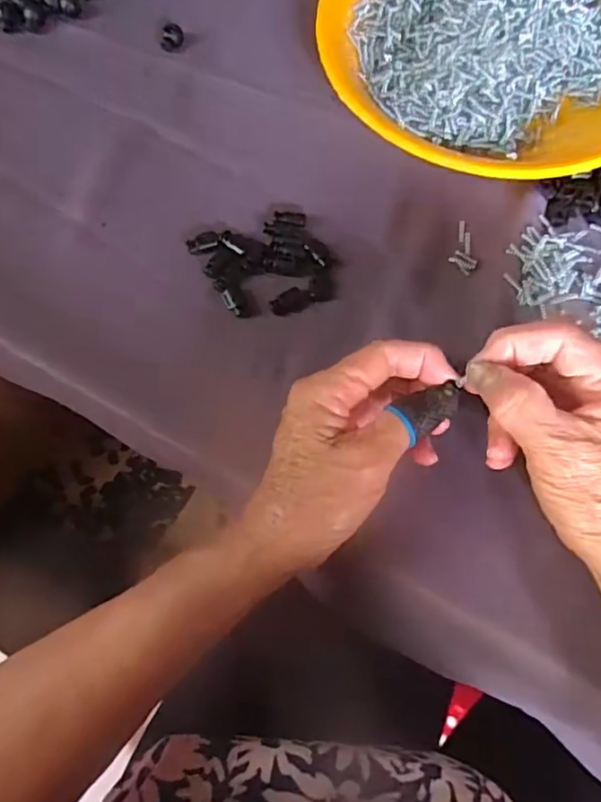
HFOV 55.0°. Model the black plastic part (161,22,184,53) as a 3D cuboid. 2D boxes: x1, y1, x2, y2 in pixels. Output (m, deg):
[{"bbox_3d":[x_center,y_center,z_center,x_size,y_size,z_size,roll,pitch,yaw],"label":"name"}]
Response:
[{"bbox_3d":[-0.095,-0.268,0.426,0.017,0.012,0.015,-12,71,-3],"label":"black plastic part"}]

